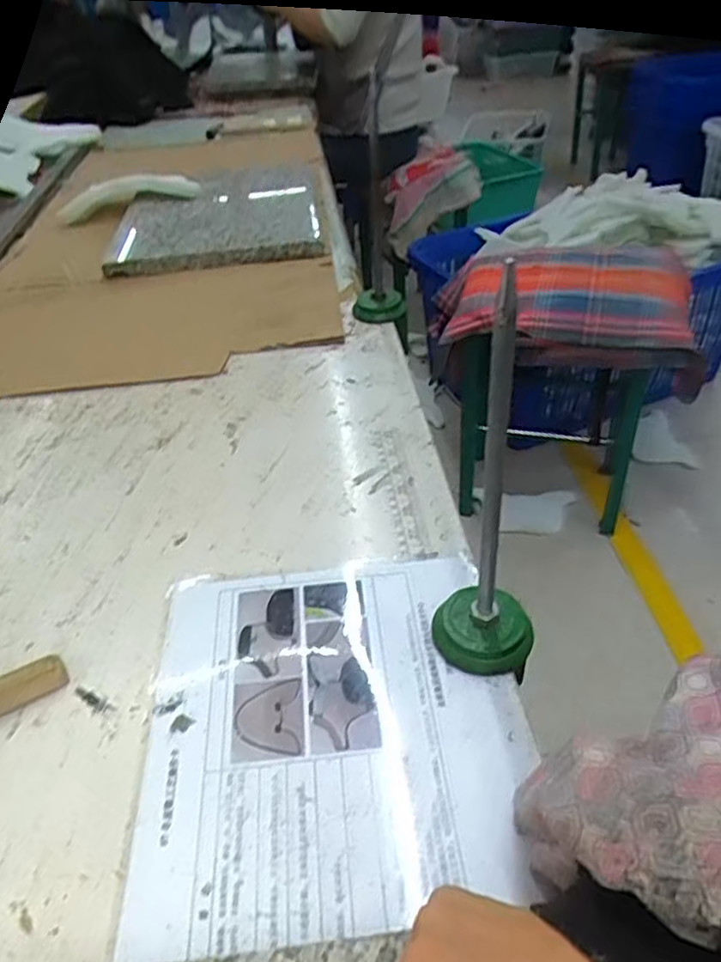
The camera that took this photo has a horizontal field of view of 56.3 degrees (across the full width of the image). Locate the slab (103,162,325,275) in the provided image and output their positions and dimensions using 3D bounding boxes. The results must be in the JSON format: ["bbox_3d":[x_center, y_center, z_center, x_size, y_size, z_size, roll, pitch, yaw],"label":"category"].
[{"bbox_3d":[-0.220,-0.414,1.040,0.302,0.029,0.382,-7,40,-2],"label":"slab"}]

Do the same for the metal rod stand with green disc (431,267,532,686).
[{"bbox_3d":[0.070,0.011,0.347,0.059,0.233,0.050,3,41,9],"label":"metal rod stand with green disc"}]

